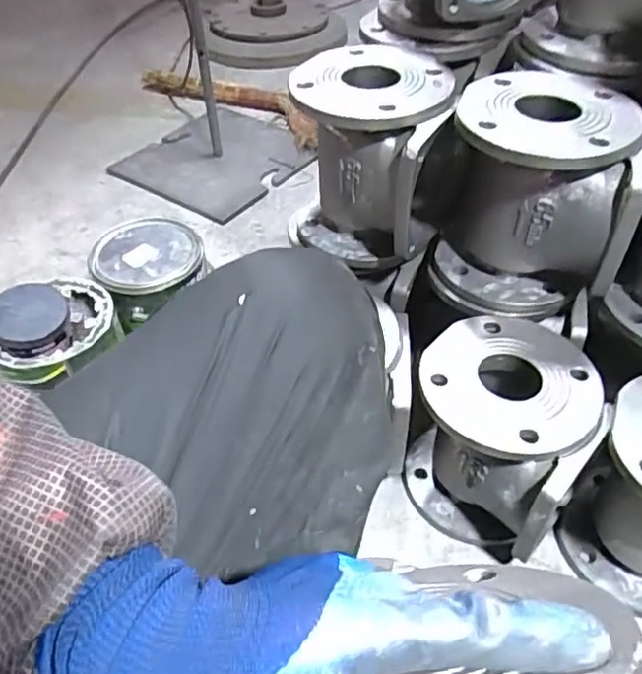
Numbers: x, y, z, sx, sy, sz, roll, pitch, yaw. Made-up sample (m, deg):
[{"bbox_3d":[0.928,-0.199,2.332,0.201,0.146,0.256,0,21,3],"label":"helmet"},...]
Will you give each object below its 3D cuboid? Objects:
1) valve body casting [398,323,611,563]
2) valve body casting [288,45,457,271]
[{"bbox_3d":[0.199,0.105,0.671,0.177,0.185,0.170,-1,45,1],"label":"valve body casting"},{"bbox_3d":[0.058,-0.201,0.699,0.170,0.193,0.171,10,46,12],"label":"valve body casting"}]

